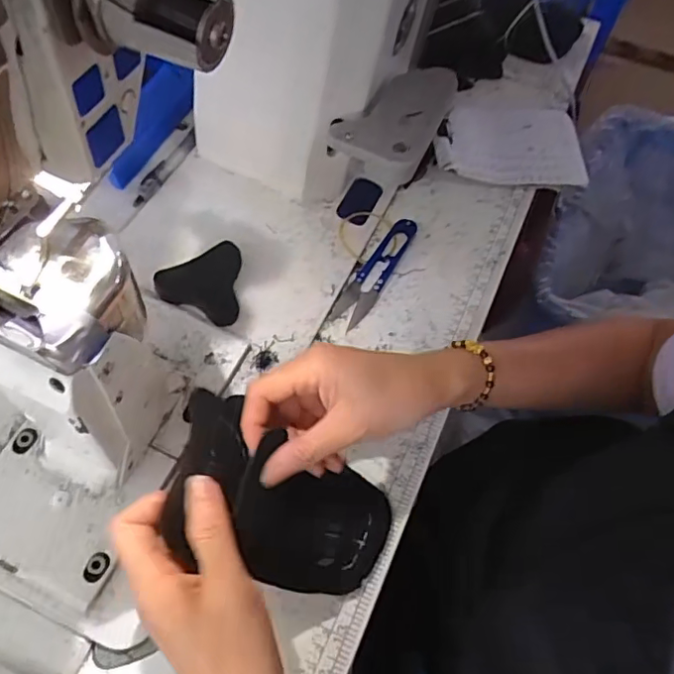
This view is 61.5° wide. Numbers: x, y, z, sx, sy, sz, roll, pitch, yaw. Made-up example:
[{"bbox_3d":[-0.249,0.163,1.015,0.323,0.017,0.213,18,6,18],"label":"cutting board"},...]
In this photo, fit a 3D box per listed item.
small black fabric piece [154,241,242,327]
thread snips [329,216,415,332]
[{"bbox_3d":[-0.099,-0.038,0.446,0.070,0.005,0.061,-28,81,-24],"label":"small black fabric piece"},{"bbox_3d":[0.033,-0.058,0.480,0.026,0.005,0.119,26,64,13],"label":"thread snips"}]

